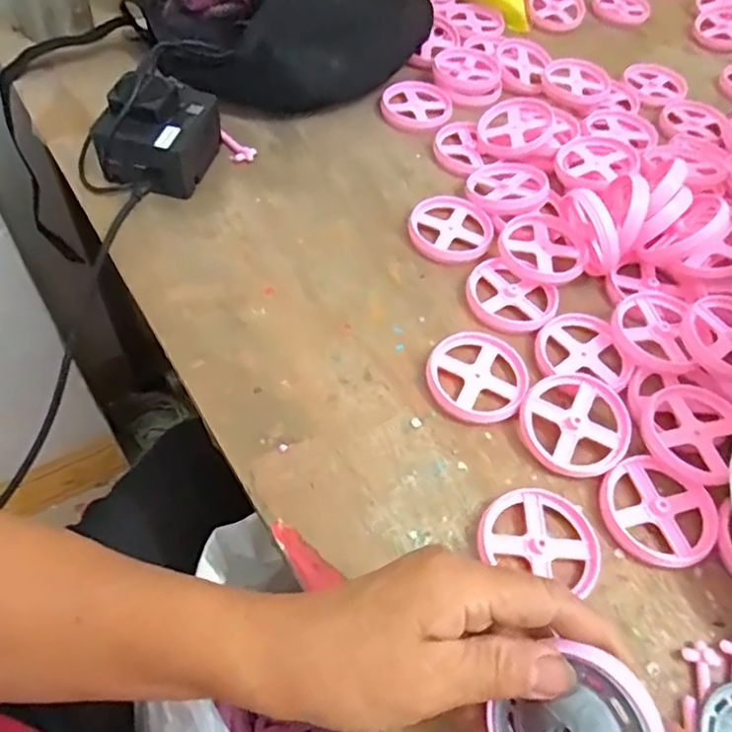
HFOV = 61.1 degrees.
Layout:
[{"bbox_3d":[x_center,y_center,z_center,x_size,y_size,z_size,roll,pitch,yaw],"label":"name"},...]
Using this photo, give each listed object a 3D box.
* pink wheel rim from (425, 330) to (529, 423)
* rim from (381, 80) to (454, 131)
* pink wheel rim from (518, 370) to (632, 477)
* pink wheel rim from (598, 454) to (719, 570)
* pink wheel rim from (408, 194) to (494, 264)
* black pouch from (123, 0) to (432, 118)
[{"bbox_3d":[0.073,0.006,0.394,0.065,0.009,0.063,2,55,-3],"label":"pink wheel rim"},{"bbox_3d":[0.046,-0.239,0.567,0.064,0.011,0.060,6,55,-1],"label":"rim"},{"bbox_3d":[0.128,0.034,0.375,0.064,0.015,0.061,2,55,-3],"label":"pink wheel rim"},{"bbox_3d":[0.164,0.083,0.352,0.062,0.011,0.055,35,60,19],"label":"pink wheel rim"},{"bbox_3d":[0.065,-0.105,0.474,0.065,0.010,0.064,-9,56,-11],"label":"pink wheel rim"},{"bbox_3d":[-0.070,-0.306,0.571,0.272,0.062,0.149,-9,56,-11],"label":"black pouch"}]

